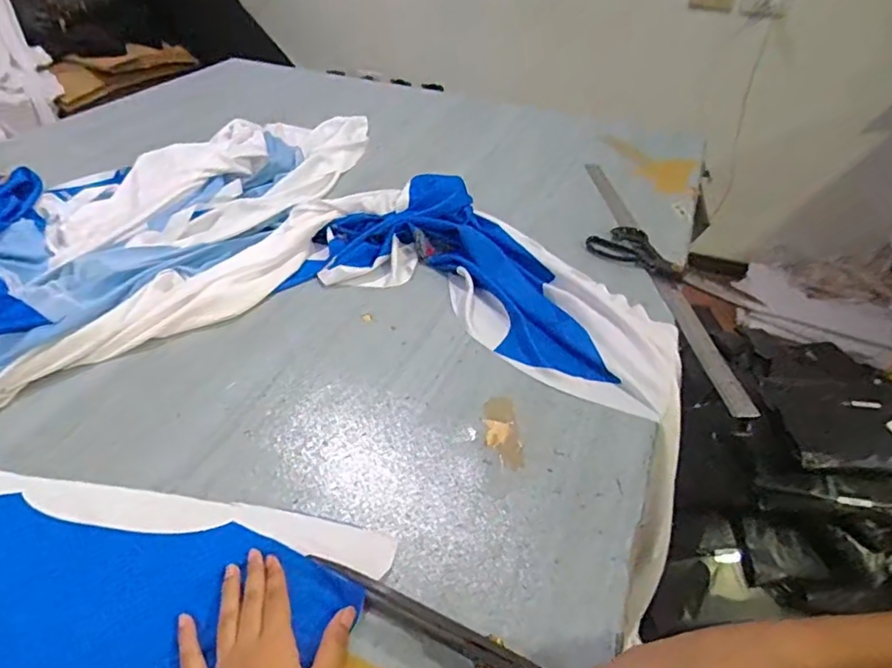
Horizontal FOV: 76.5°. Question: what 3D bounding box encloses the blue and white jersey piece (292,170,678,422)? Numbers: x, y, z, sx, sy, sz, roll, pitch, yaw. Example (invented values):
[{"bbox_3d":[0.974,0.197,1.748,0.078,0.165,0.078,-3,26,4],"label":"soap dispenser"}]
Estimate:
[{"bbox_3d":[0.053,-0.087,0.737,0.539,0.058,0.249,25,45,27],"label":"blue and white jersey piece"}]

